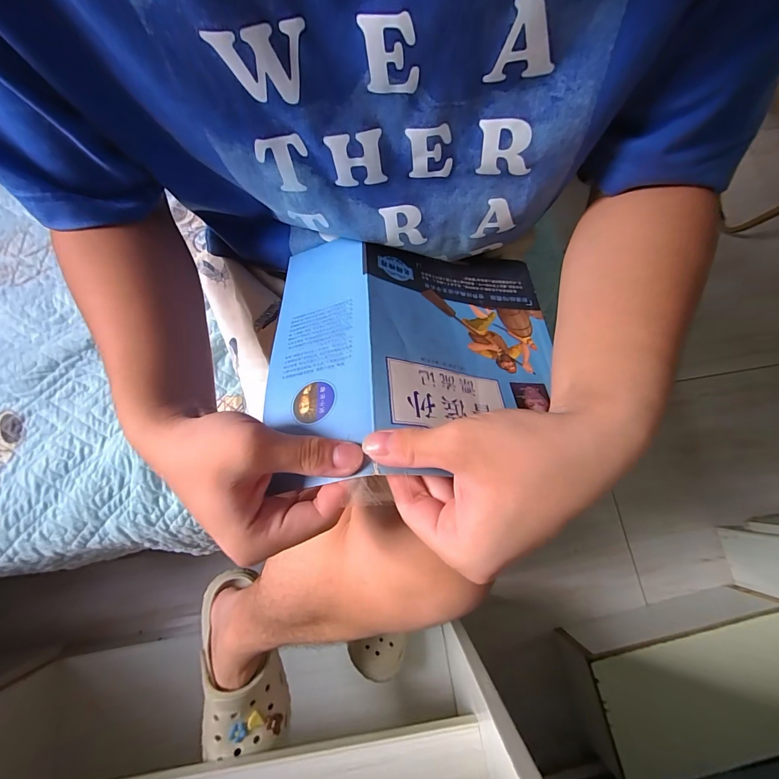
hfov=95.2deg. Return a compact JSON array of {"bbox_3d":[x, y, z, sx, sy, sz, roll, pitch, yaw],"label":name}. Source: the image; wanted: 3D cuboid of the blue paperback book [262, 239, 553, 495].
[{"bbox_3d":[0.028,-0.039,0.275,0.226,0.037,0.216,0,55,-11],"label":"blue paperback book"}]

